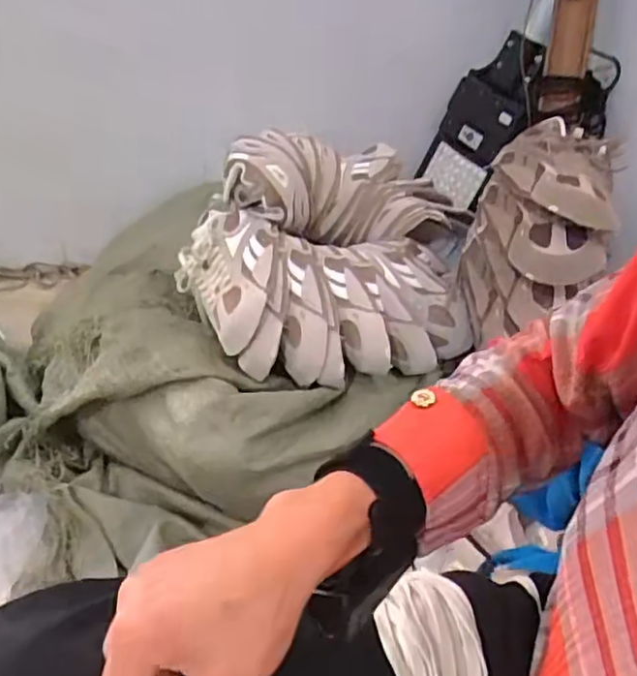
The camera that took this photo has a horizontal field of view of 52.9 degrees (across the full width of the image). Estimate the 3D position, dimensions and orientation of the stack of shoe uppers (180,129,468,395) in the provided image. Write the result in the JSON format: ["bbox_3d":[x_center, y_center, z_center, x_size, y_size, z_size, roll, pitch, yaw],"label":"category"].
[{"bbox_3d":[0.037,-0.142,0.939,0.394,0.201,0.469,13,39,9],"label":"stack of shoe uppers"}]

